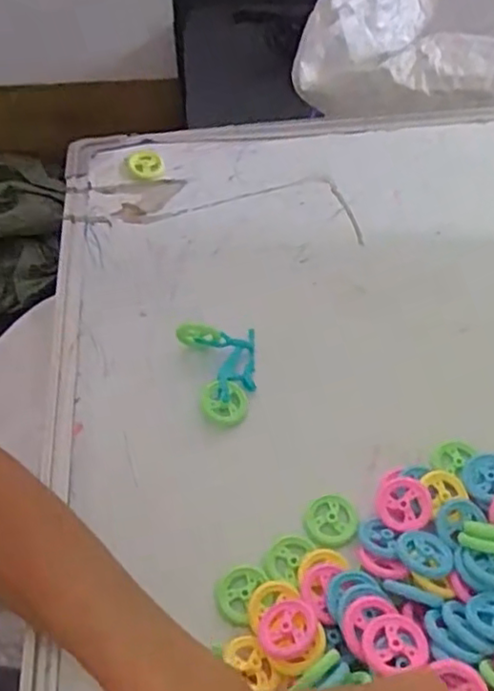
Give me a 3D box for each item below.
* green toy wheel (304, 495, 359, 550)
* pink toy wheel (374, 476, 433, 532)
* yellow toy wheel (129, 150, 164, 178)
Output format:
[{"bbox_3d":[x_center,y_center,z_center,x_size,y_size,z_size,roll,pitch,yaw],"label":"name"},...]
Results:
[{"bbox_3d":[0.047,0.099,0.368,0.031,0.004,0.028,-34,59,-22],"label":"green toy wheel"},{"bbox_3d":[0.086,0.088,0.364,0.030,0.006,0.029,-7,73,25],"label":"pink toy wheel"},{"bbox_3d":[-0.087,-0.155,0.566,0.027,0.012,0.028,-1,53,1],"label":"yellow toy wheel"}]

